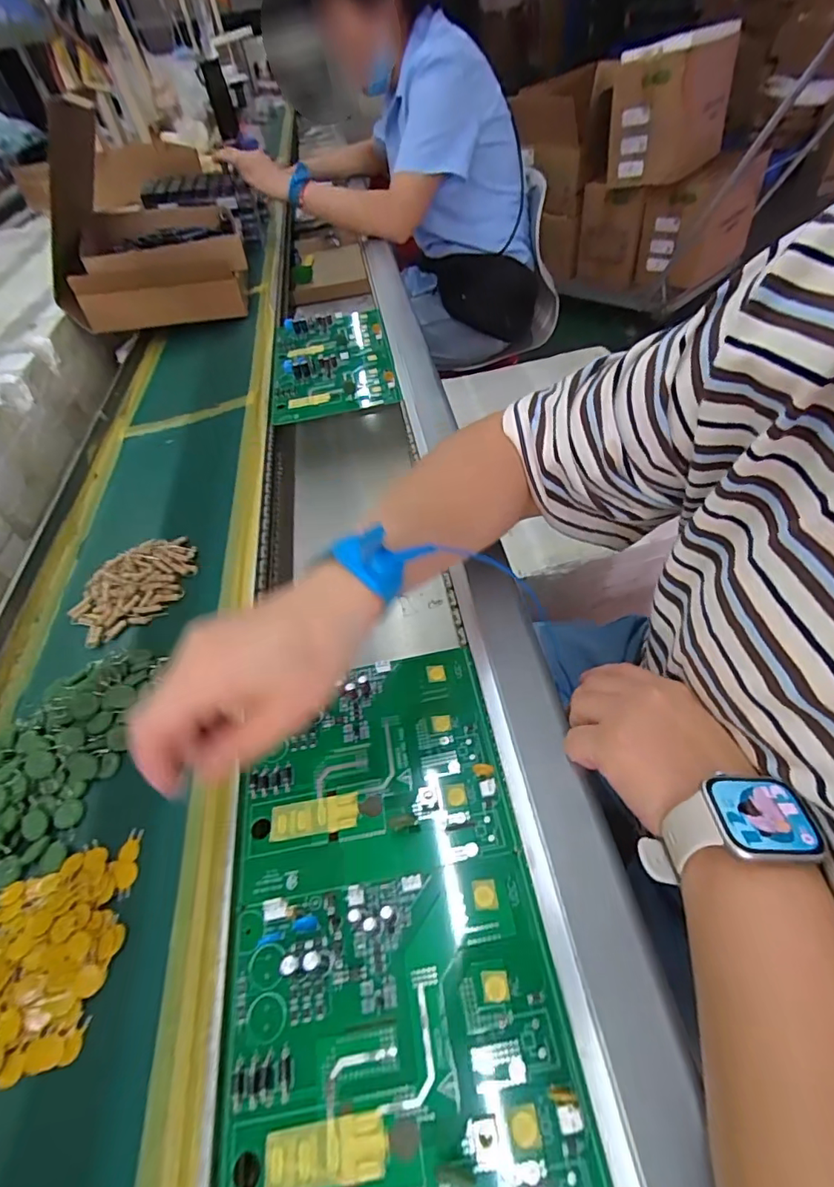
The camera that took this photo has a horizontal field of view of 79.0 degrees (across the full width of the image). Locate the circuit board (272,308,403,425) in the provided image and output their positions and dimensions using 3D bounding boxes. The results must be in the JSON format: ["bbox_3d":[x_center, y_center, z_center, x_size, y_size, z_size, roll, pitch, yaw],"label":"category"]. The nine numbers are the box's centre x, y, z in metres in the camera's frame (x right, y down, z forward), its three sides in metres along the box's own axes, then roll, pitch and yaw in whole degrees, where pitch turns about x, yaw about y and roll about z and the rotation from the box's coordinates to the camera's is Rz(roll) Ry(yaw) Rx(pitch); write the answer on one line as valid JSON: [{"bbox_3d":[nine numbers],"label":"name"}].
[{"bbox_3d":[-0.113,-0.314,0.671,0.153,0.018,0.254,-10,50,-3],"label":"circuit board"}]

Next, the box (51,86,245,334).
[{"bbox_3d":[-0.413,-0.588,0.758,0.240,0.223,0.345,-18,48,-6],"label":"box"}]

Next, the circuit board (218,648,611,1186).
[{"bbox_3d":[-0.021,0.161,0.278,0.157,0.011,0.269,-12,48,0],"label":"circuit board"}]

